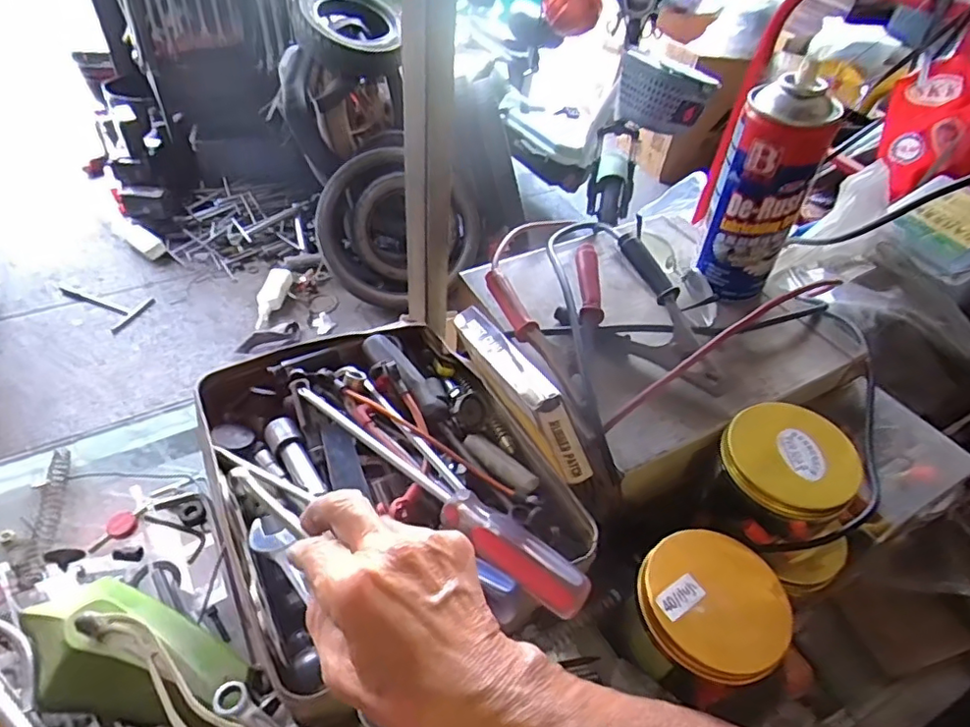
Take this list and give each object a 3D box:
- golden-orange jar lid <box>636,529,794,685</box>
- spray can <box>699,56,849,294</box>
[{"bbox_3d":[0.133,0.137,0.340,0.081,0.012,0.081,4,46,-4],"label":"golden-orange jar lid"},{"bbox_3d":[0.212,-0.129,0.449,0.065,0.162,0.058,-13,49,-19],"label":"spray can"}]

